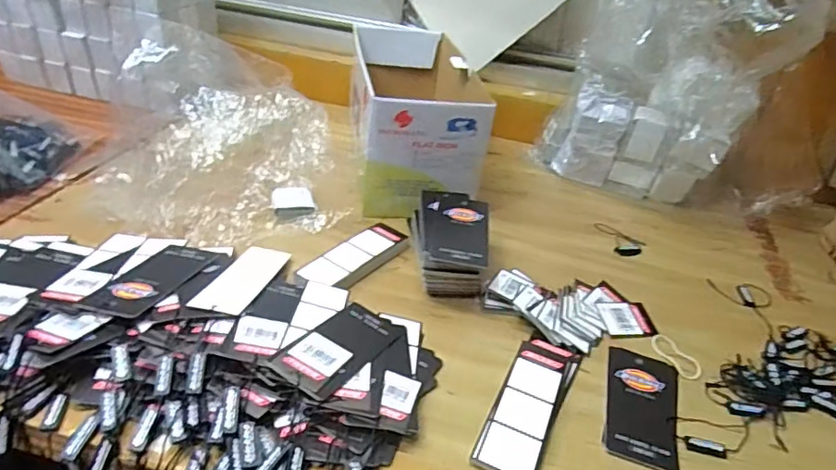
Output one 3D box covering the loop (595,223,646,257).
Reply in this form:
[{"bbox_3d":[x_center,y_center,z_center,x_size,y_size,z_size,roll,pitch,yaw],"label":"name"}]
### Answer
[{"bbox_3d":[0.219,0.004,0.600,0.061,0.004,0.046,32,41,31],"label":"loop"}]

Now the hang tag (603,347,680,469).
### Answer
[{"bbox_3d":[0.169,0.125,0.406,0.052,0.004,0.106,17,35,14],"label":"hang tag"}]

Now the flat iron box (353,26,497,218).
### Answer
[{"bbox_3d":[-0.003,-0.149,0.661,0.120,0.126,0.271,2,34,-8],"label":"flat iron box"}]

